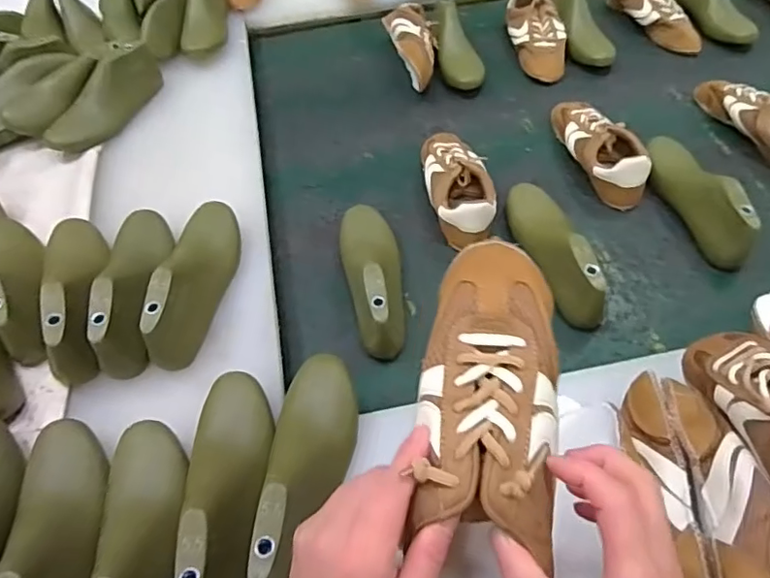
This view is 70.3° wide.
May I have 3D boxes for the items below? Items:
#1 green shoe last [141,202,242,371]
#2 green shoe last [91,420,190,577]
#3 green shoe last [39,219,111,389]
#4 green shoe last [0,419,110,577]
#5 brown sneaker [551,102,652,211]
[{"bbox_3d":[-0.221,-0.022,0.631,0.078,0.079,0.225,-5,55,1],"label":"green shoe last"},{"bbox_3d":[-0.206,0.210,0.465,0.075,0.076,0.224,-19,56,-8],"label":"green shoe last"},{"bbox_3d":[-0.360,0.001,0.639,0.071,0.094,0.229,-22,44,-10],"label":"green shoe last"},{"bbox_3d":[-0.284,0.217,0.474,0.064,0.083,0.228,-16,44,-7],"label":"green shoe last"},{"bbox_3d":[0.316,-0.222,0.810,0.085,0.063,0.224,-10,56,-2],"label":"brown sneaker"}]

